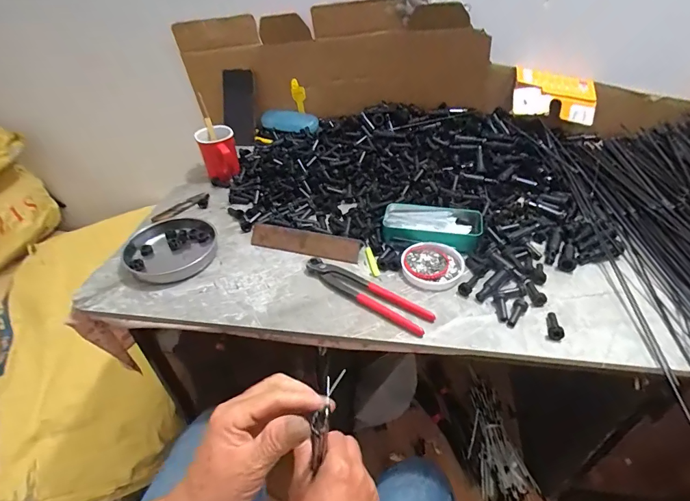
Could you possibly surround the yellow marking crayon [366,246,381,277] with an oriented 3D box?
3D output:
[{"bbox_3d":[0.042,0.016,0.595,0.012,0.008,0.057,-8,41,-6],"label":"yellow marking crayon"}]

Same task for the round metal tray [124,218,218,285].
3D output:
[{"bbox_3d":[-0.277,-0.003,0.623,0.136,0.023,0.147,-2,41,2],"label":"round metal tray"}]

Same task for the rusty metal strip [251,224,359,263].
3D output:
[{"bbox_3d":[-0.068,-0.011,0.626,0.185,0.009,0.041,10,77,16],"label":"rusty metal strip"}]

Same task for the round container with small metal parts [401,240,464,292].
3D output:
[{"bbox_3d":[0.129,0.019,0.576,0.085,0.014,0.091,5,41,10],"label":"round container with small metal parts"}]

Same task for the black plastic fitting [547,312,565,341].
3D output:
[{"bbox_3d":[0.262,0.094,0.488,0.014,0.015,0.038,9,42,13],"label":"black plastic fitting"}]

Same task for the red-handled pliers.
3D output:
[{"bbox_3d":[0.028,0.056,0.543,0.197,0.016,0.044,25,48,29],"label":"red-handled pliers"}]

